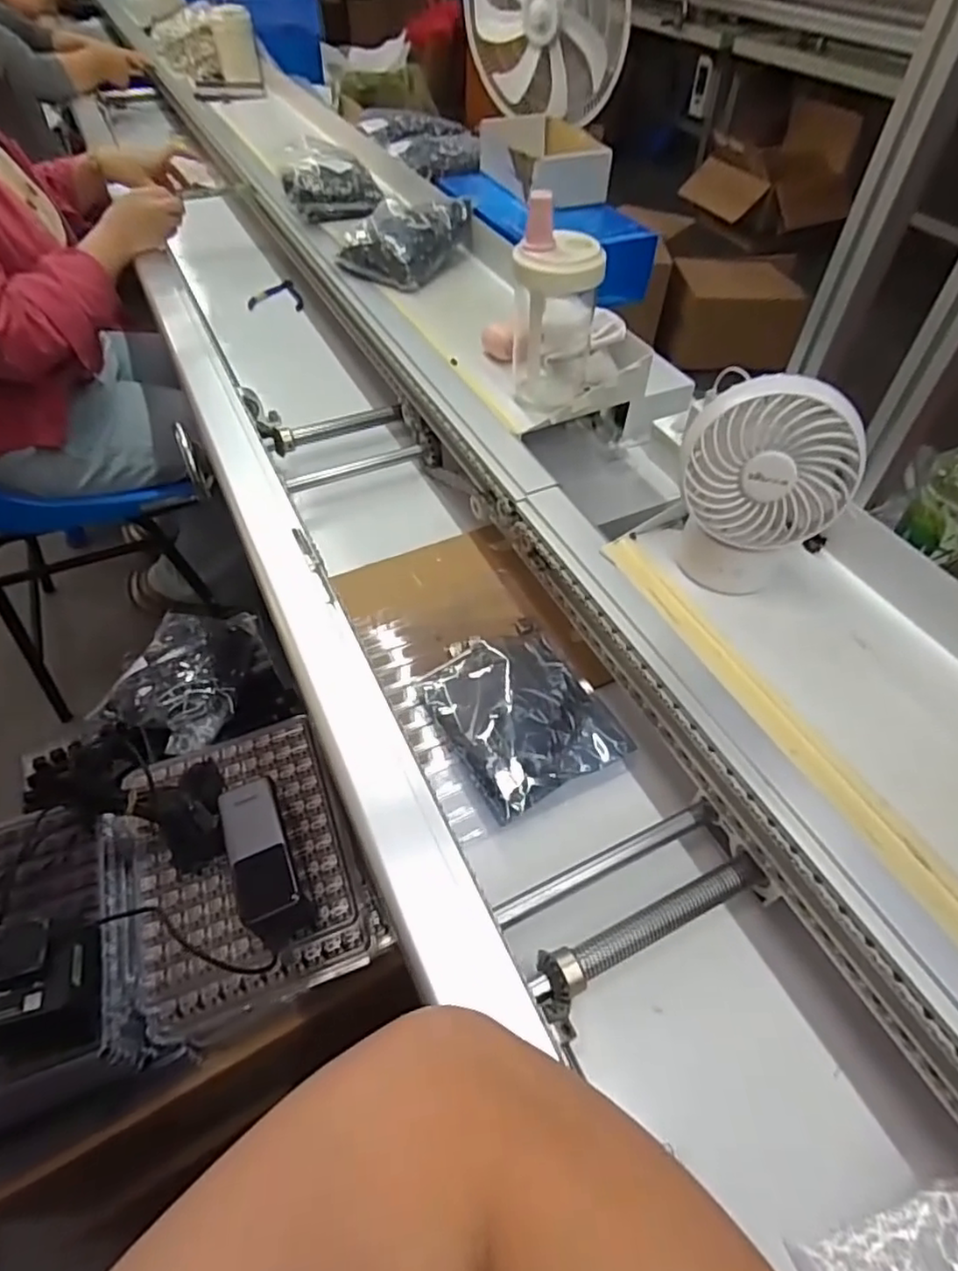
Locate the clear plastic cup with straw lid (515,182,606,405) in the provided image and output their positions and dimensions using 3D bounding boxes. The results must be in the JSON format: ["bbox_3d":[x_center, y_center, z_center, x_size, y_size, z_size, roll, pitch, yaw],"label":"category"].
[{"bbox_3d":[0.072,-0.325,0.631,0.080,0.172,0.083,0,51,0],"label":"clear plastic cup with straw lid"}]

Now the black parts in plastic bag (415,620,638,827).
[{"bbox_3d":[0.033,0.061,0.548,0.131,0.027,0.157,-25,55,-19],"label":"black parts in plastic bag"}]

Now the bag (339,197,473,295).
[{"bbox_3d":[-0.100,-0.533,0.864,0.130,0.059,0.157,26,55,19],"label":"bag"}]

